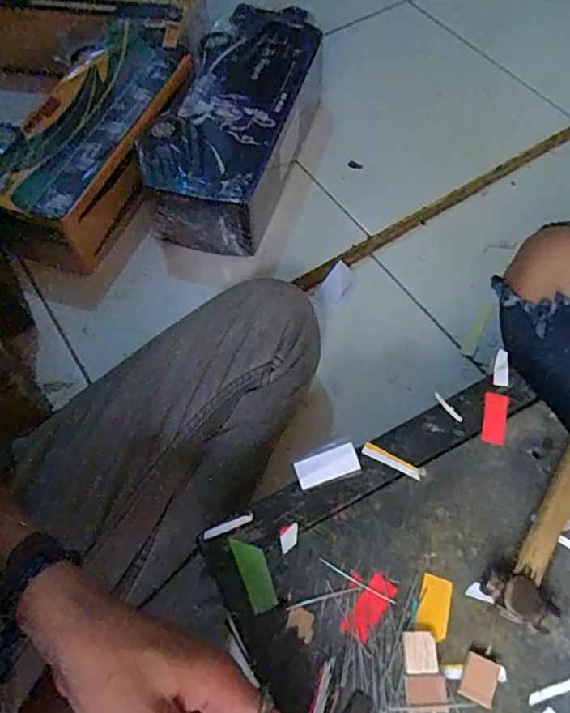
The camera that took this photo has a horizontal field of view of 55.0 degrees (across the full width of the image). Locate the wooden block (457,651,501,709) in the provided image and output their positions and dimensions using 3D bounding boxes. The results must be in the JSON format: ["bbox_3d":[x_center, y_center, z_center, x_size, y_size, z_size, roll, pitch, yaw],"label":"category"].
[{"bbox_3d":[0.119,0.197,0.335,0.020,0.004,0.025,21,64,12],"label":"wooden block"}]

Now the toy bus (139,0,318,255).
[{"bbox_3d":[-0.065,-0.312,0.755,0.160,0.131,0.362,16,63,10],"label":"toy bus"}]

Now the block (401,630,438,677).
[{"bbox_3d":[0.084,0.185,0.342,0.020,0.004,0.024,-1,62,1],"label":"block"}]

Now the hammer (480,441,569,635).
[{"bbox_3d":[0.211,0.082,0.393,0.041,0.022,0.233,33,67,17],"label":"hammer"}]

